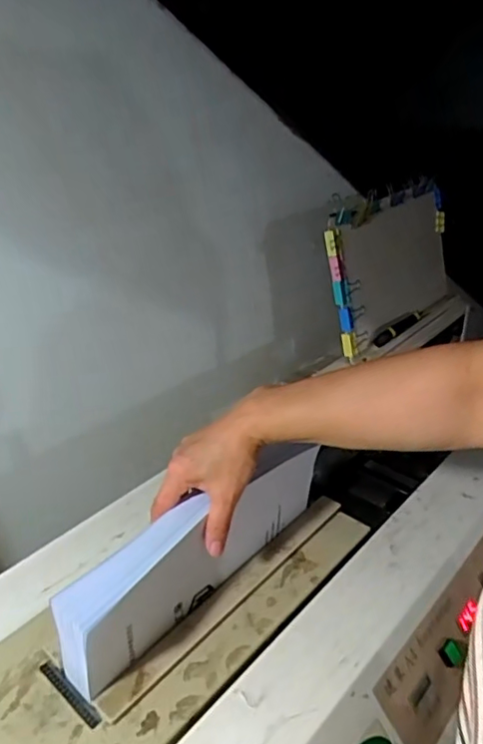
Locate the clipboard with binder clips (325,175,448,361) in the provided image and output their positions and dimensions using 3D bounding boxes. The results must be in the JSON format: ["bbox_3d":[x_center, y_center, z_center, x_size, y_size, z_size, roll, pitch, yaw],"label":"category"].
[{"bbox_3d":[0.290,-0.211,1.055,0.019,0.246,0.389,5,30,47],"label":"clipboard with binder clips"}]

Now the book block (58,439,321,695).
[{"bbox_3d":[-0.031,0.167,0.537,0.042,0.111,0.314,22,34,37],"label":"book block"}]

